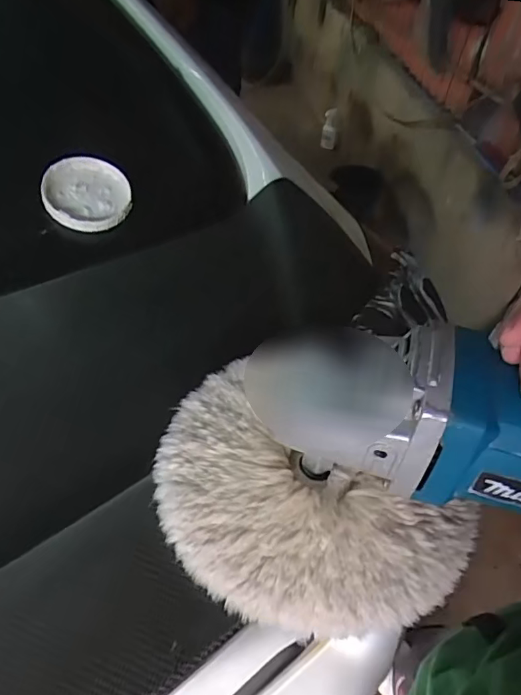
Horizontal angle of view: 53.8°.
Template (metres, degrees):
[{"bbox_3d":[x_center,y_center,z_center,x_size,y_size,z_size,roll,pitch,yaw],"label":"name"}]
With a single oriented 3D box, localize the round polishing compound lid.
[{"bbox_3d":[-0.196,-0.174,0.585,0.093,0.016,0.091,6,68,-15],"label":"round polishing compound lid"}]

